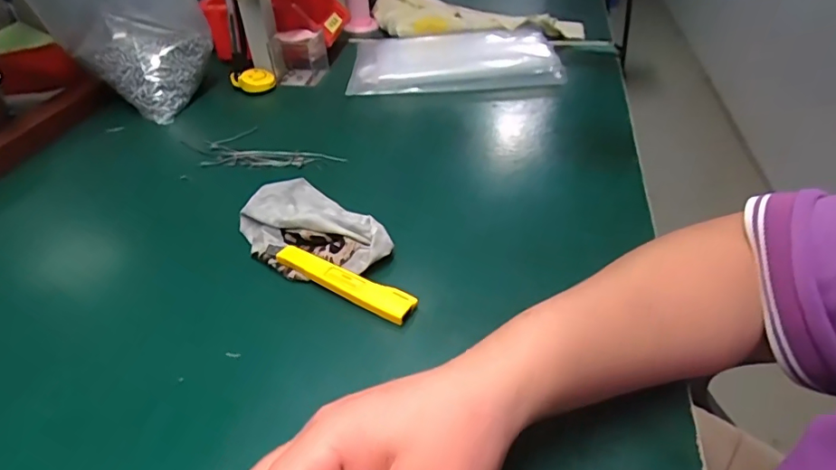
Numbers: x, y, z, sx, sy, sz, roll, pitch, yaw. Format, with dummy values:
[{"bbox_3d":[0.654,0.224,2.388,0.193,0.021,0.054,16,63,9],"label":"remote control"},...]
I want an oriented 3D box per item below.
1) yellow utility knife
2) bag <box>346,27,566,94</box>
[{"bbox_3d":[-0.060,0.030,0.361,0.127,0.011,0.020,19,44,25],"label":"yellow utility knife"},{"bbox_3d":[0.043,-0.245,0.686,0.269,0.033,0.207,-3,39,0],"label":"bag"}]

